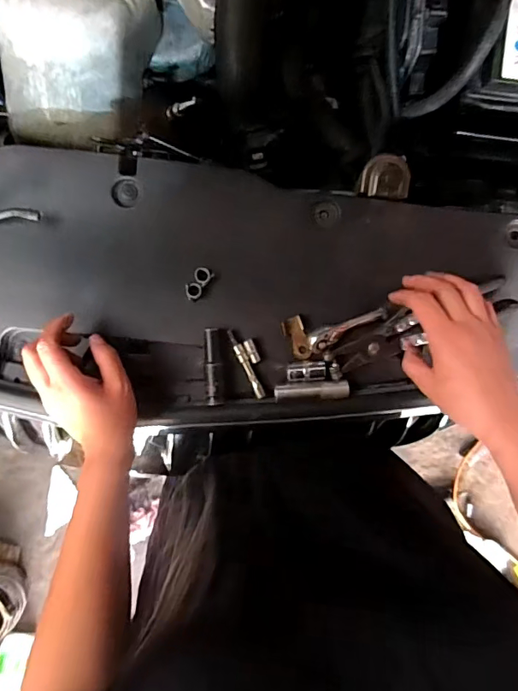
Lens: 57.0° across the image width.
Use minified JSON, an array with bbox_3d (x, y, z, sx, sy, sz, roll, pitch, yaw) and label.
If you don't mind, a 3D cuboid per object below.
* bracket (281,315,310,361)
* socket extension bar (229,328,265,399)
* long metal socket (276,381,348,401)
[{"bbox_3d":[0.040,-0.007,0.502,0.021,0.013,0.045,-22,91,-2],"label":"bracket"},{"bbox_3d":[-0.014,0.020,0.504,0.010,0.015,0.078,-25,91,-2],"label":"socket extension bar"},{"bbox_3d":[0.056,0.048,0.505,0.077,0.021,0.017,-4,90,-2],"label":"long metal socket"}]

